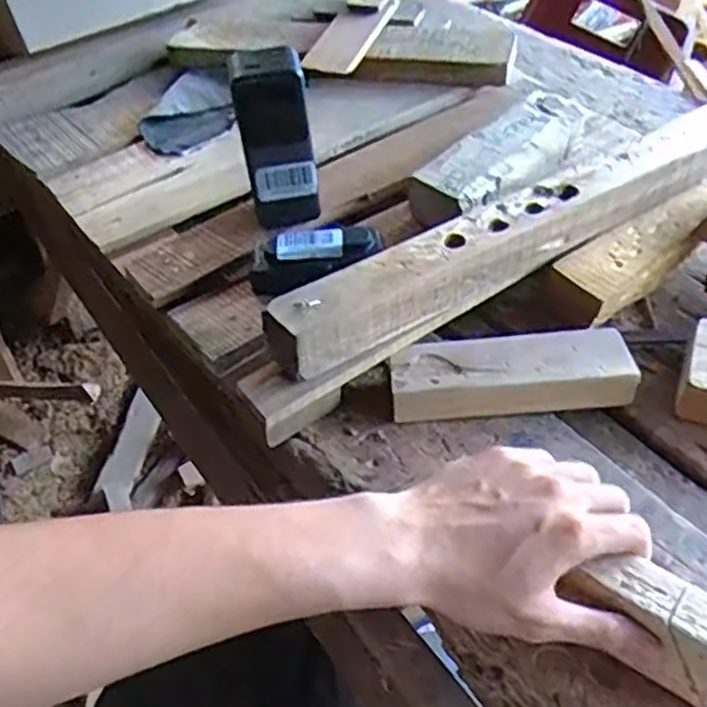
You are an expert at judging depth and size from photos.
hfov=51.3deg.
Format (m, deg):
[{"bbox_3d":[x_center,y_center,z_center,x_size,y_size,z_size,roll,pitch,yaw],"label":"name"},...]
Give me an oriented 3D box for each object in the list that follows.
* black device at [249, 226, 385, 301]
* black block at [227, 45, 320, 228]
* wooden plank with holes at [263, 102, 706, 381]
[{"bbox_3d":[-0.029,-0.078,0.573,0.103,0.030,0.034,-16,47,-11],"label":"black device"},{"bbox_3d":[-0.060,-0.166,0.585,0.056,0.138,0.043,-6,46,-2],"label":"black block"},{"bbox_3d":[0.139,-0.100,0.579,0.451,0.054,0.046,-26,50,-20],"label":"wooden plank with holes"}]

